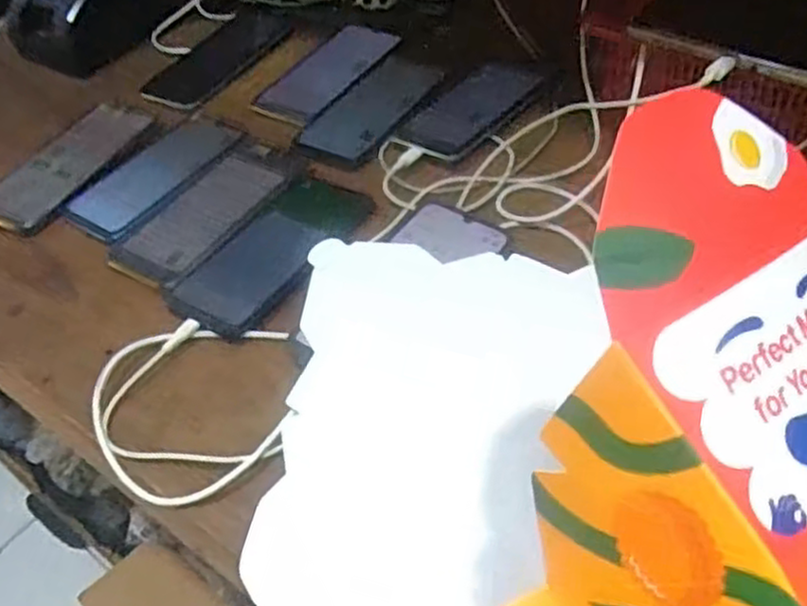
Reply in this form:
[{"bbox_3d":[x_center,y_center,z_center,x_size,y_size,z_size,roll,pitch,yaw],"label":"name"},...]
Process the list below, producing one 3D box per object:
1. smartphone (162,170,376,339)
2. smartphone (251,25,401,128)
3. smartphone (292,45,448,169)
[{"bbox_3d":[-0.096,-0.042,0.565,0.083,0.006,0.159,26,55,27],"label":"smartphone"},{"bbox_3d":[-0.076,-0.228,0.749,0.073,0.011,0.162,25,55,27],"label":"smartphone"},{"bbox_3d":[-0.026,-0.179,0.692,0.076,0.005,0.176,21,53,24],"label":"smartphone"}]

